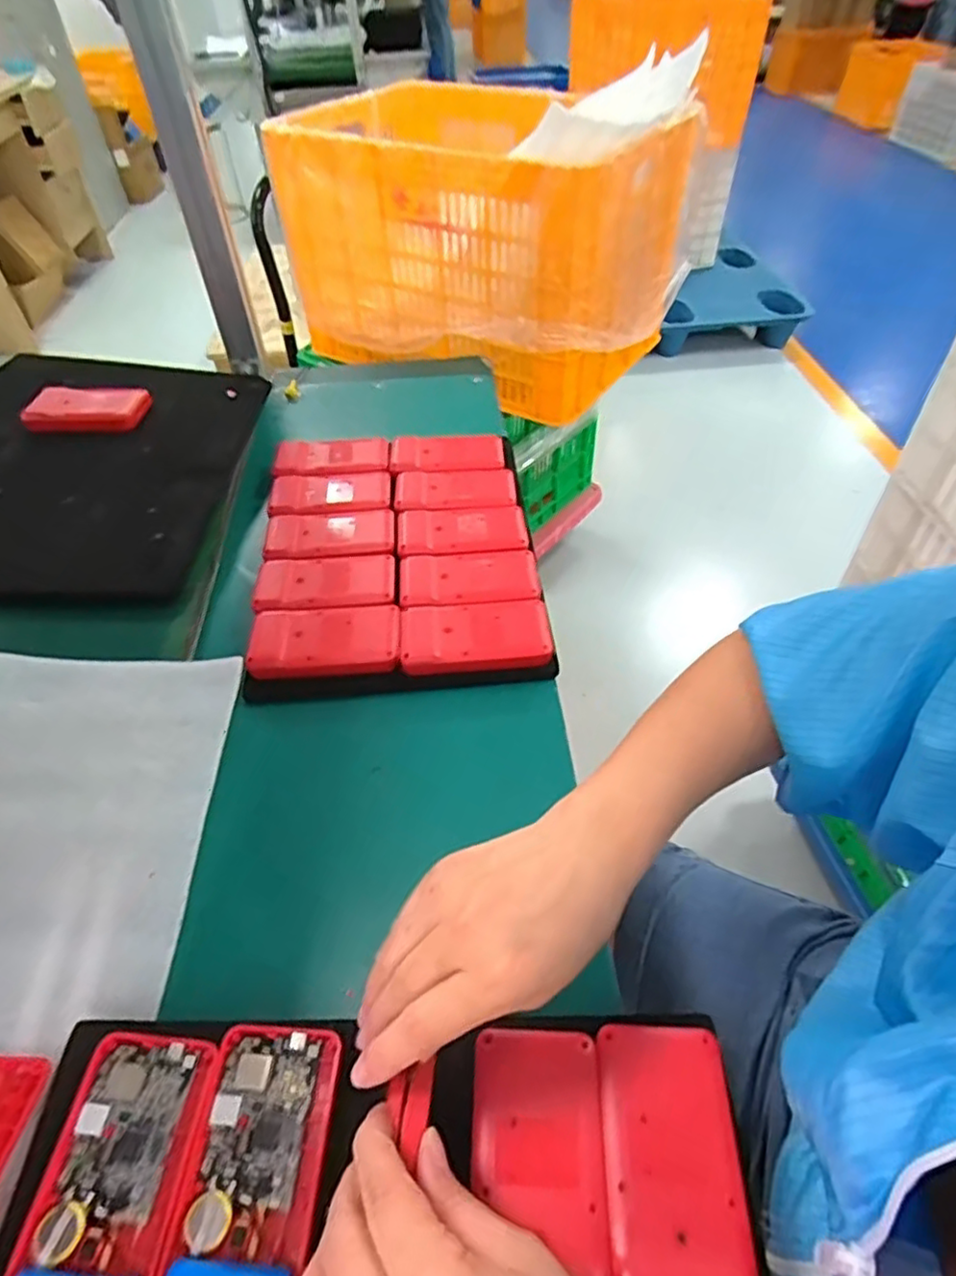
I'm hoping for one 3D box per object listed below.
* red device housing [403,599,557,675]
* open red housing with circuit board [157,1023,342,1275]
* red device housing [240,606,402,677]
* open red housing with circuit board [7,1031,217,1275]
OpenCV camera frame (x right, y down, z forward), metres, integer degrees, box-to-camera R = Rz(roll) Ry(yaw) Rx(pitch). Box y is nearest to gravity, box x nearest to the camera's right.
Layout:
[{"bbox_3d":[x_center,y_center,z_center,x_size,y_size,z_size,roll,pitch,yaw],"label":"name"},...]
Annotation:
[{"bbox_3d":[-0.001,-0.003,0.531,0.118,0.017,0.066,-5,47,1],"label":"red device housing"},{"bbox_3d":[-0.106,0.254,0.307,0.061,0.012,0.121,-1,47,5],"label":"open red housing with circuit board"},{"bbox_3d":[-0.123,-0.002,0.526,0.116,0.015,0.063,-3,47,2],"label":"red device housing"},{"bbox_3d":[-0.169,0.254,0.301,0.064,0.010,0.120,0,47,6],"label":"open red housing with circuit board"}]

